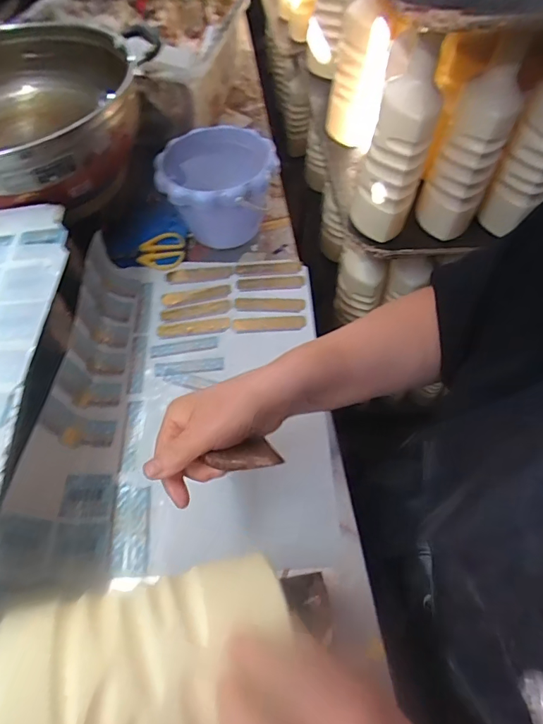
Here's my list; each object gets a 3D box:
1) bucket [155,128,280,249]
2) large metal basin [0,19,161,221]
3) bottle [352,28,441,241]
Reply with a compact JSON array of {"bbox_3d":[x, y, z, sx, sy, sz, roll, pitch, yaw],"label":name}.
[{"bbox_3d":[-0.072,-0.234,0.606,0.153,0.116,0.142,-1,58,2],"label":"bucket"},{"bbox_3d":[-0.337,-0.318,0.565,0.326,0.100,0.322,0,57,0],"label":"large metal basin"},{"bbox_3d":[0.152,-0.261,0.530,0.072,0.217,0.076,13,57,8],"label":"bottle"}]

